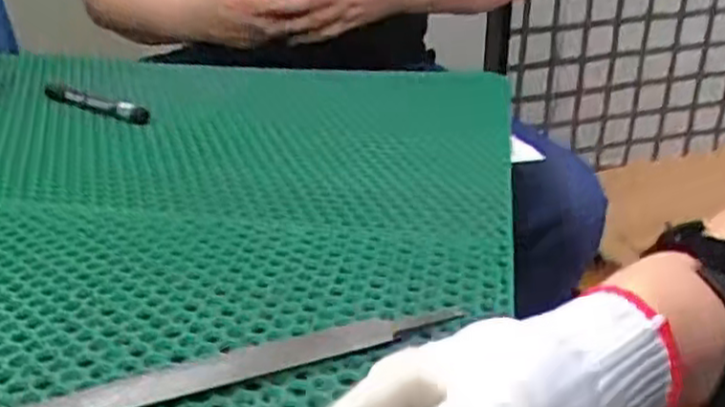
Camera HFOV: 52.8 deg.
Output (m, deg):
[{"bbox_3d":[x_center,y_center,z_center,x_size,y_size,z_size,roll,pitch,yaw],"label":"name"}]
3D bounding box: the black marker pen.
[{"bbox_3d":[-0.251,-0.094,0.687,0.136,0.020,0.013,17,31,31],"label":"black marker pen"}]

